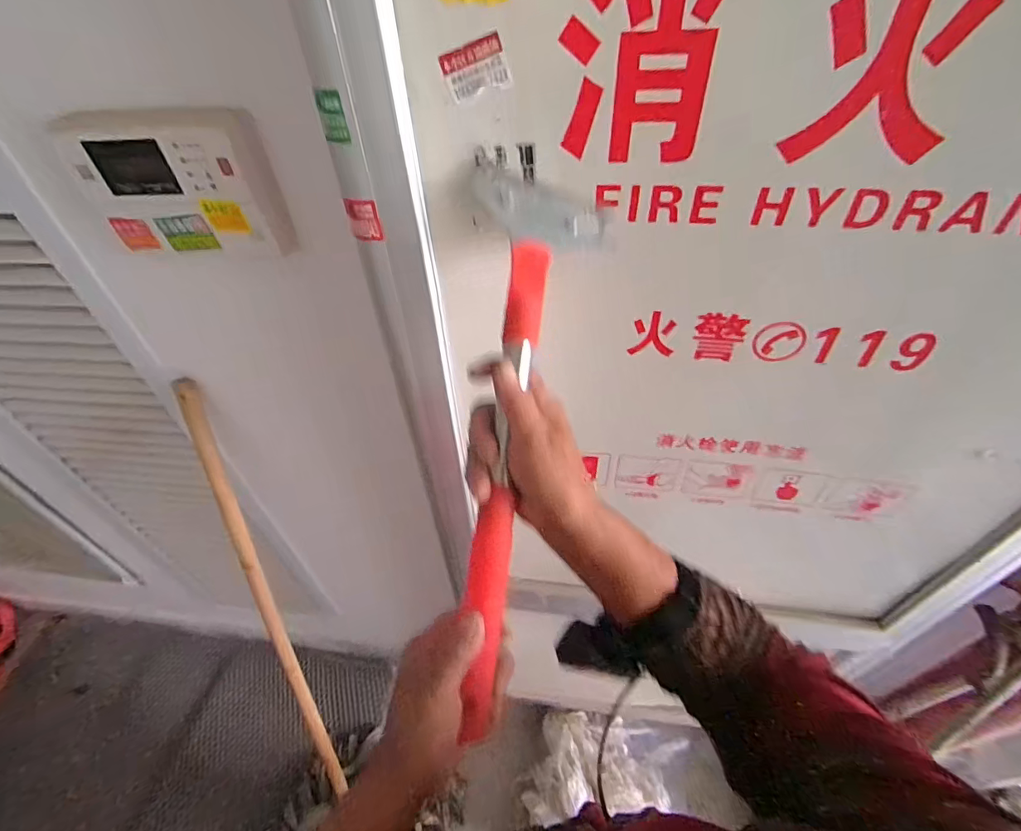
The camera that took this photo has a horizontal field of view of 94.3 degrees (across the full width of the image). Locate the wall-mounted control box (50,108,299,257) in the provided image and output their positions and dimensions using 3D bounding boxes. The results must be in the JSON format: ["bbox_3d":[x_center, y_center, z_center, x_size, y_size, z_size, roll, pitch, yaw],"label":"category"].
[{"bbox_3d":[-0.313,-0.218,0.452,0.176,0.127,0.033,2,46,6],"label":"wall-mounted control box"}]

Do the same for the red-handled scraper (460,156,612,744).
[{"bbox_3d":[0.002,0.021,0.335,0.092,0.040,0.378,6,88,9],"label":"red-handled scraper"}]

